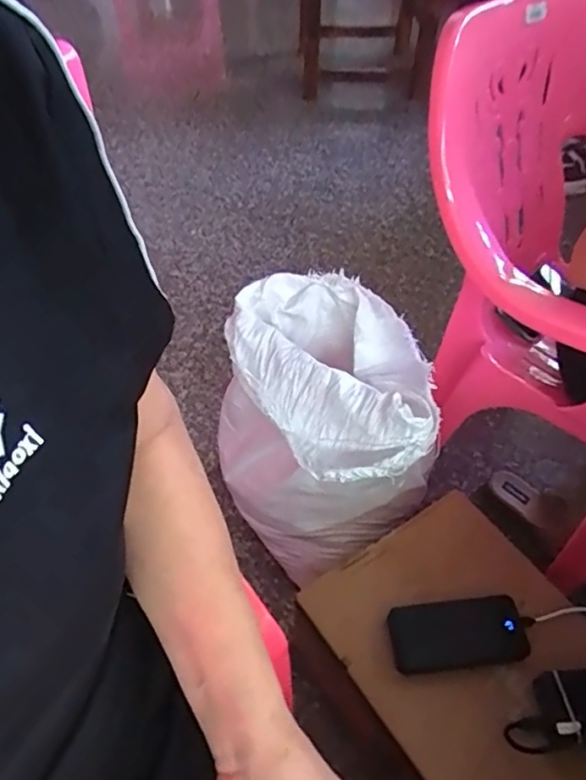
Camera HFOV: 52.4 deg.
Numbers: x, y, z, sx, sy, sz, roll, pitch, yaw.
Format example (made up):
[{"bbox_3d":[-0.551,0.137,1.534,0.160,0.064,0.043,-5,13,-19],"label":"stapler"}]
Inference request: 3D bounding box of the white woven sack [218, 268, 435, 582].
[{"bbox_3d":[0.048,0.049,0.869,0.242,0.315,0.299,-21,53,-16],"label":"white woven sack"}]

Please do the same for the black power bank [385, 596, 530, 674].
[{"bbox_3d":[0.198,0.291,0.712,0.158,0.017,0.078,-7,51,-5],"label":"black power bank"}]

